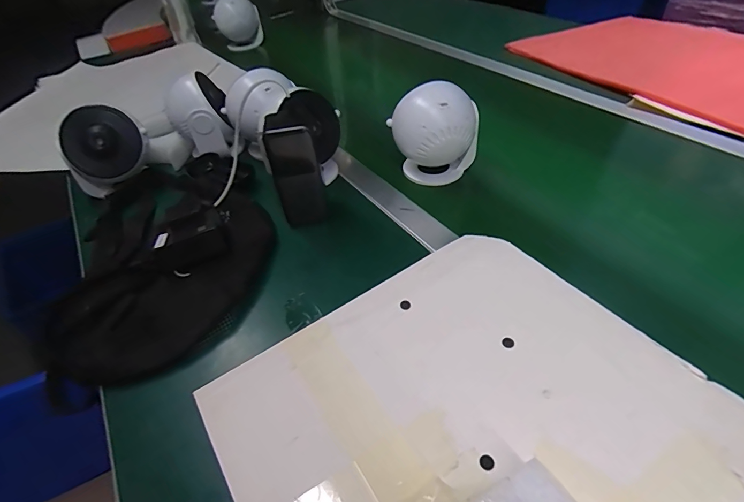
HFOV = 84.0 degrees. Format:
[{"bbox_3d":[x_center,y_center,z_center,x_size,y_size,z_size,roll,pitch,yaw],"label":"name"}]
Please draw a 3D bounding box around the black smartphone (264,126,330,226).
[{"bbox_3d":[-0.083,-0.083,0.477,0.054,0.125,0.014,-15,42,-10],"label":"black smartphone"}]

